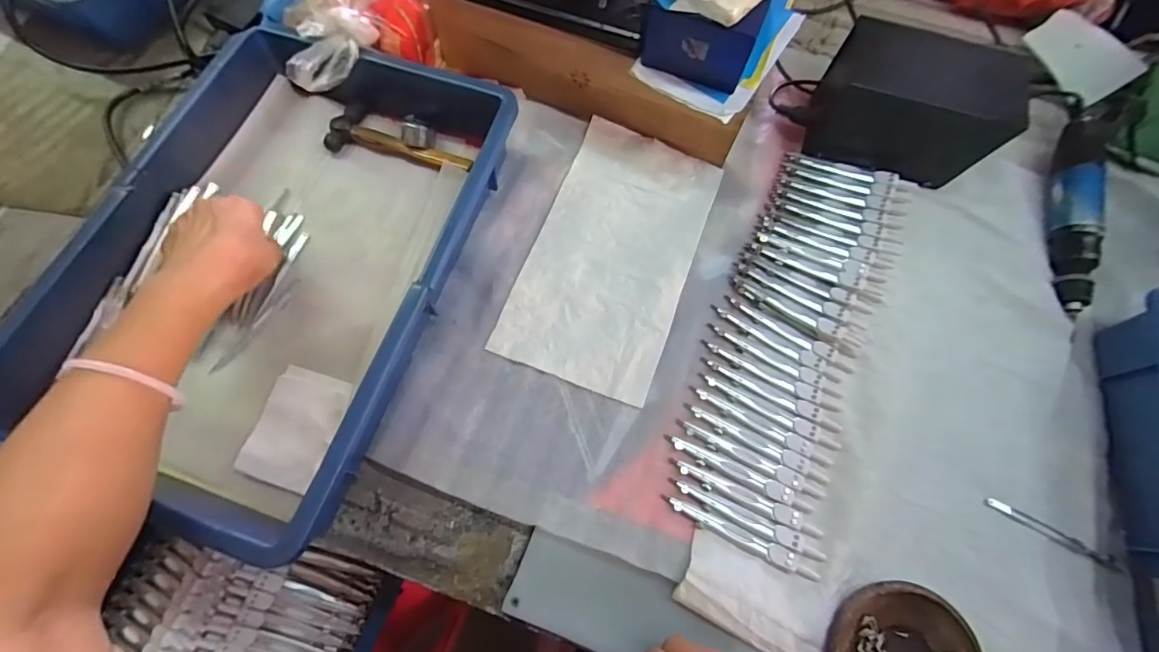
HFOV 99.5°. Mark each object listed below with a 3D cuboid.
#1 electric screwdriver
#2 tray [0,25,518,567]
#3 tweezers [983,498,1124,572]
[{"bbox_3d":[0.503,-0.117,0.496,0.052,0.032,0.259,18,69,5],"label":"electric screwdriver"},{"bbox_3d":[-0.253,-0.070,0.439,0.282,0.074,0.432,18,69,5],"label":"tray"},{"bbox_3d":[0.391,0.171,0.404,0.100,0.006,0.012,27,70,8],"label":"tweezers"}]

